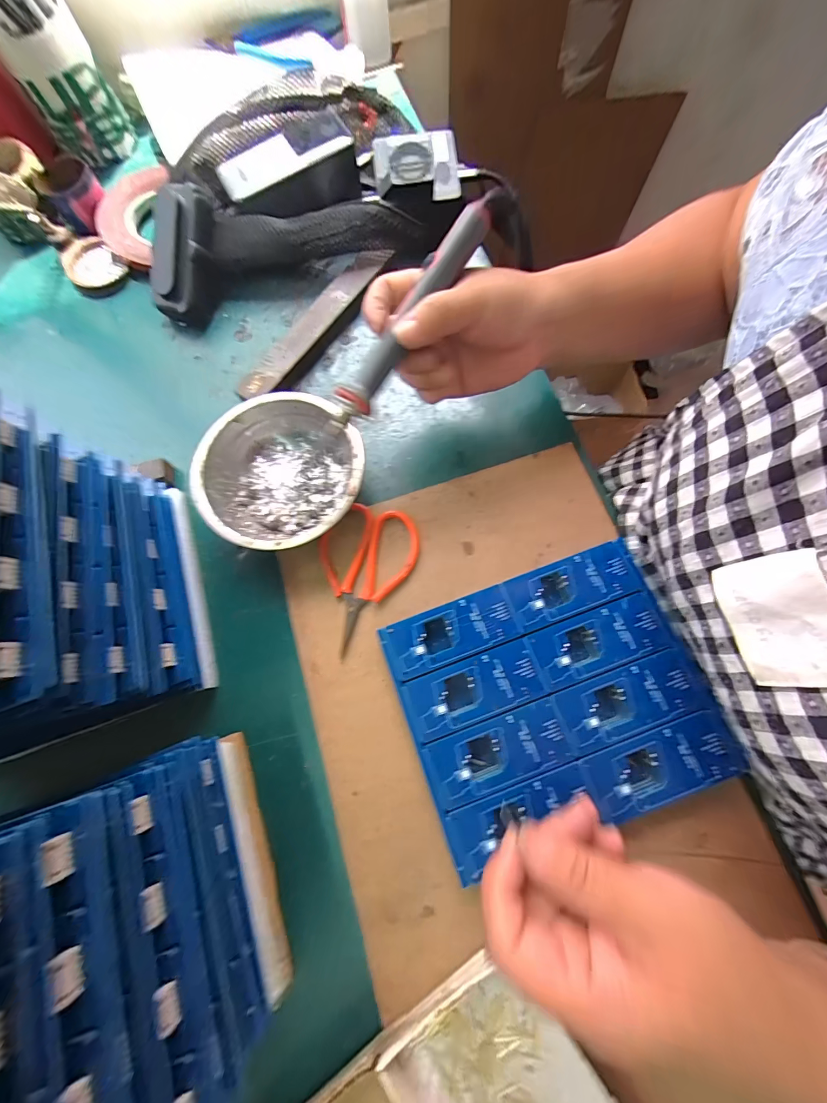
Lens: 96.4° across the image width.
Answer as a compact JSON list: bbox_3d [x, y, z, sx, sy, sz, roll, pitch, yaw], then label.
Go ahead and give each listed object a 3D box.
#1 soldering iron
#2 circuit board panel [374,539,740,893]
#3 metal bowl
[{"bbox_3d":[-0.006,-0.141,0.230,0.020,0.019,0.153,39,99,11],"label":"soldering iron"},{"bbox_3d":[0.091,0.094,0.250,0.188,0.004,0.157,-20,75,-2],"label":"circuit board panel"},{"bbox_3d":[-0.103,-0.061,0.299,0.125,0.042,0.123,-1,75,2],"label":"metal bowl"}]

